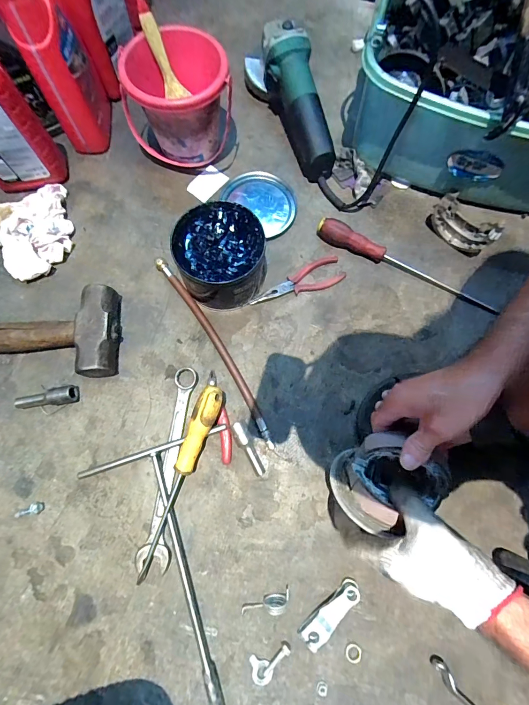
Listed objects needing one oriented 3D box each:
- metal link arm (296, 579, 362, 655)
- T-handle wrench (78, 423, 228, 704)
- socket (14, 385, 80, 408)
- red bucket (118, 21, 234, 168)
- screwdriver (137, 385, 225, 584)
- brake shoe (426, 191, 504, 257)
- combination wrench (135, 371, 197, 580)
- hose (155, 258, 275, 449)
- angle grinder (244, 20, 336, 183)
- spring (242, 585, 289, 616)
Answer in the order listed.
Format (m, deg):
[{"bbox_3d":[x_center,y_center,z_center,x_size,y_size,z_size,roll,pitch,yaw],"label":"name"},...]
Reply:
[{"bbox_3d":[0.079,0.310,0.396,0.086,0.018,0.026,-42,79,-11],"label":"metal link arm"},{"bbox_3d":[-0.101,0.265,0.402,0.194,0.020,0.302,-17,75,-6],"label":"T-handle wrench"},{"bbox_3d":[-0.296,0.063,0.450,0.080,0.023,0.023,-11,75,-4],"label":"socket"},{"bbox_3d":[-0.134,-0.384,0.521,0.165,0.138,0.143,-12,75,-4],"label":"red bucket"},{"bbox_3d":[-0.107,0.161,0.416,0.030,0.025,0.248,21,88,5],"label":"screwdriver"},{"bbox_3d":[0.316,-0.206,0.526,0.053,0.052,0.104,-42,79,-11],"label":"brake shoe"},{"bbox_3d":[-0.121,0.146,0.437,0.040,0.014,0.254,9,74,2],"label":"combination wrench"},{"bbox_3d":[-0.070,-0.011,0.483,0.026,0.017,0.321,-32,77,-9],"label":"hose"},{"bbox_3d":[0.055,-0.425,0.552,0.072,0.108,0.263,-26,76,-8],"label":"angle grinder"},{"bbox_3d":[0.003,0.300,0.391,0.060,0.026,0.014,-17,75,-5],"label":"spring"}]

